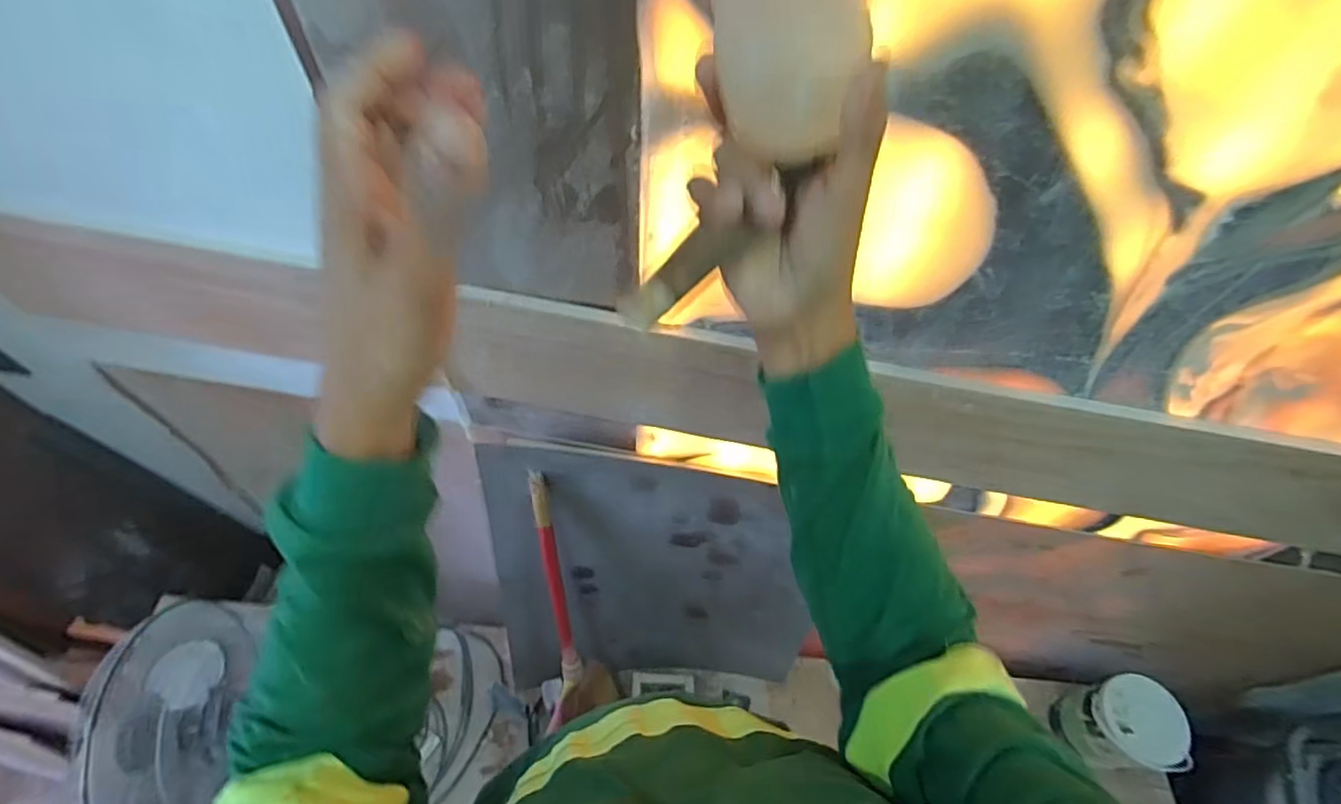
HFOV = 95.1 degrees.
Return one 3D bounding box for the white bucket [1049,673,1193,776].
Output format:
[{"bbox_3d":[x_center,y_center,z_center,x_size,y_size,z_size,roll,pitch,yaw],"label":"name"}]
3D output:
[{"bbox_3d":[1.013,0.737,1.386,0.153,0.253,0.190,-10,58,-10],"label":"white bucket"}]

